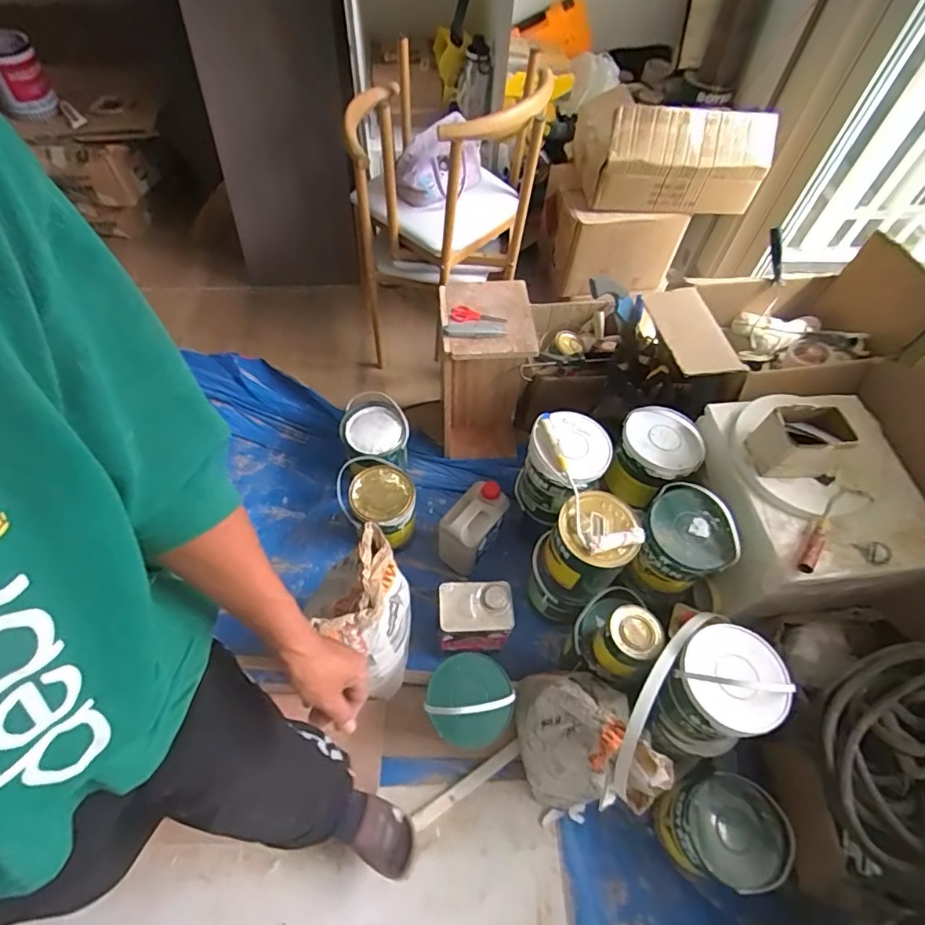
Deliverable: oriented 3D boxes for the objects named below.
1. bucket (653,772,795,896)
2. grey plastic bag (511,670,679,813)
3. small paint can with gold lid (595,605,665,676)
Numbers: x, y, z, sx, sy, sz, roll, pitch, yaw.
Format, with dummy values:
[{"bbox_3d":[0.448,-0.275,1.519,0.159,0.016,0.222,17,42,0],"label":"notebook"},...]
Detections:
[{"bbox_3d":[0.526,0.751,1.086,0.186,0.218,0.178,-1,58,-4],"label":"bucket"},{"bbox_3d":[0.235,0.547,1.088,0.206,0.365,0.286,-3,58,-5],"label":"grey plastic bag"},{"bbox_3d":[0.340,0.368,1.101,0.112,0.115,0.120,38,64,19],"label":"small paint can with gold lid"}]

